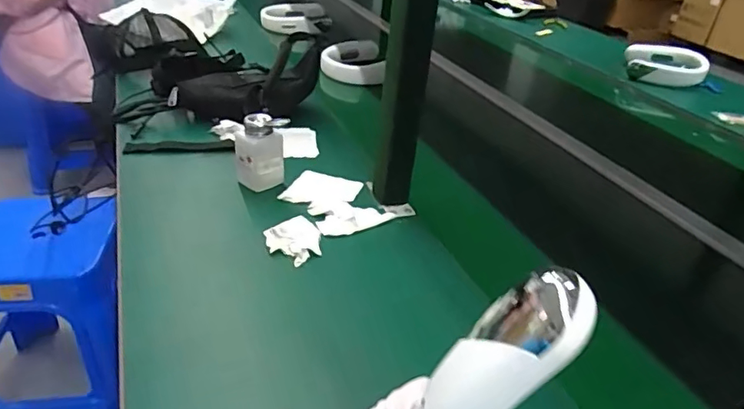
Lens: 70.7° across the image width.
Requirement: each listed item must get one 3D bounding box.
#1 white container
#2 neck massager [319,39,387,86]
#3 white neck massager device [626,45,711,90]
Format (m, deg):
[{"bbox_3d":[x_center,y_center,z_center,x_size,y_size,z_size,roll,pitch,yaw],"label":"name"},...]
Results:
[{"bbox_3d":[-0.163,-0.079,0.761,0.068,0.109,0.075,-3,33,-13],"label":"white container"},{"bbox_3d":[-0.043,-0.356,1.301,0.154,0.052,0.200,6,32,0],"label":"neck massager"},{"bbox_3d":[0.816,-0.390,1.465,0.215,0.067,0.200,22,36,24],"label":"white neck massager device"}]

